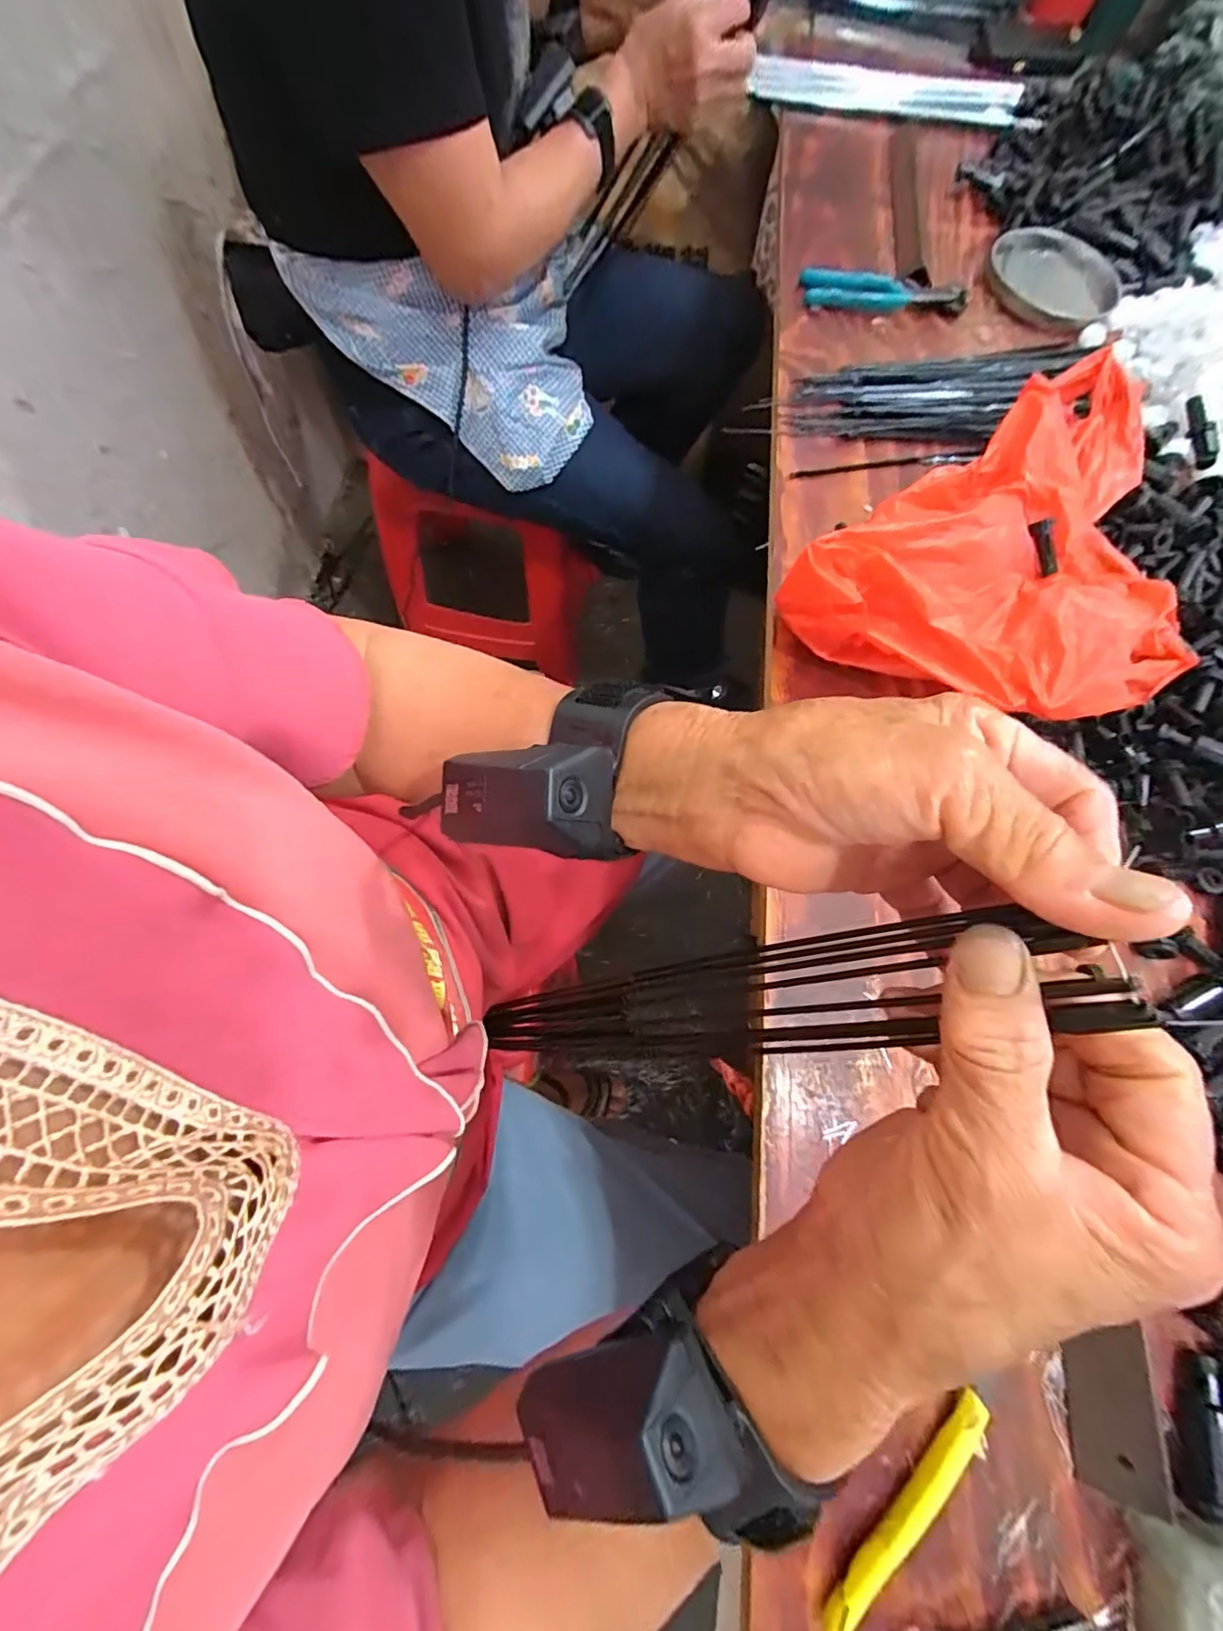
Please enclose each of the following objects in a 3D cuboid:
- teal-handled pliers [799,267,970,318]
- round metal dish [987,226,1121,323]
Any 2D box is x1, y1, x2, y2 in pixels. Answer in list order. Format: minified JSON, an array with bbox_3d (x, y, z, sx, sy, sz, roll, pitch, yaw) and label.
[{"bbox_3d":[0.266,-0.505,0.553,0.159,0.022,0.037,1,72,-6],"label":"teal-handled pliers"},{"bbox_3d":[0.456,-0.551,0.585,0.114,0.015,0.130,-18,75,-12],"label":"round metal dish"}]

